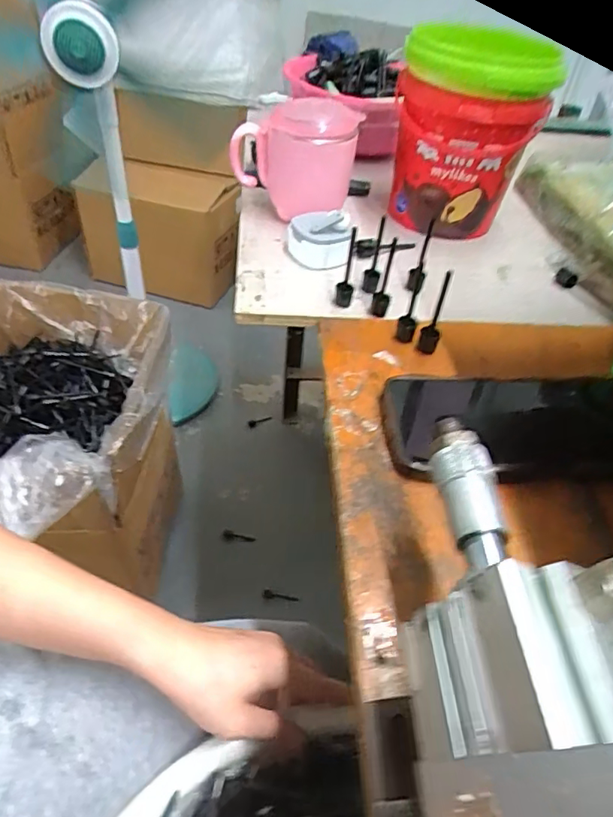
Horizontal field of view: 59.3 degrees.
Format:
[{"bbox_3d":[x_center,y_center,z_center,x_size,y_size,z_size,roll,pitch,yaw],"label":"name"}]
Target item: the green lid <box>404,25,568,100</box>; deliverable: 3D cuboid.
[{"bbox_3d":[0.157,-0.299,0.461,0.126,0.033,0.118,25,48,17],"label":"green lid"}]

